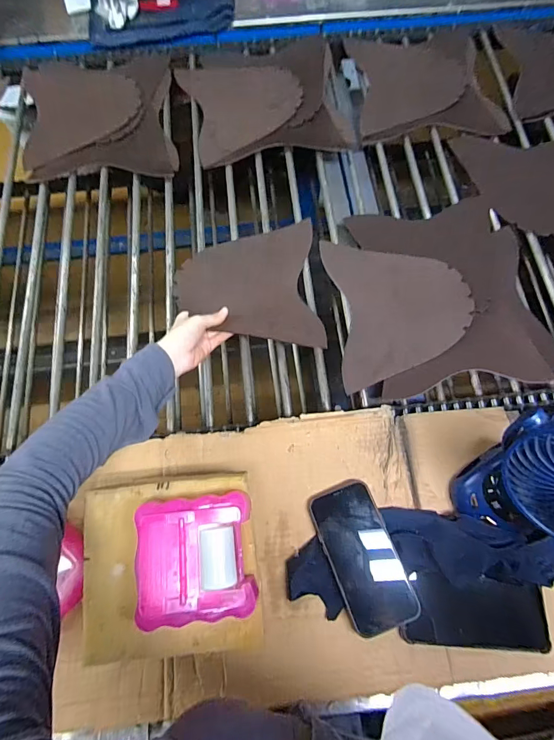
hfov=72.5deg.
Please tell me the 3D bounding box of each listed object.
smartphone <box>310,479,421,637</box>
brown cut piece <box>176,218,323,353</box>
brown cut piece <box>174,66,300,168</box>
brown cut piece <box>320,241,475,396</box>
[{"bbox_3d":[0.104,0.227,0.465,0.080,0.011,0.168,-21,73,-1],"label":"smartphone"},{"bbox_3d":[-0.045,-0.136,0.597,0.212,0.044,0.228,-3,73,-1],"label":"brown cut piece"},{"bbox_3d":[-0.064,-0.521,0.740,0.218,0.017,0.252,-15,74,-5],"label":"brown cut piece"},{"bbox_3d":[0.198,-0.099,0.600,0.214,0.011,0.238,-6,73,-2],"label":"brown cut piece"}]

